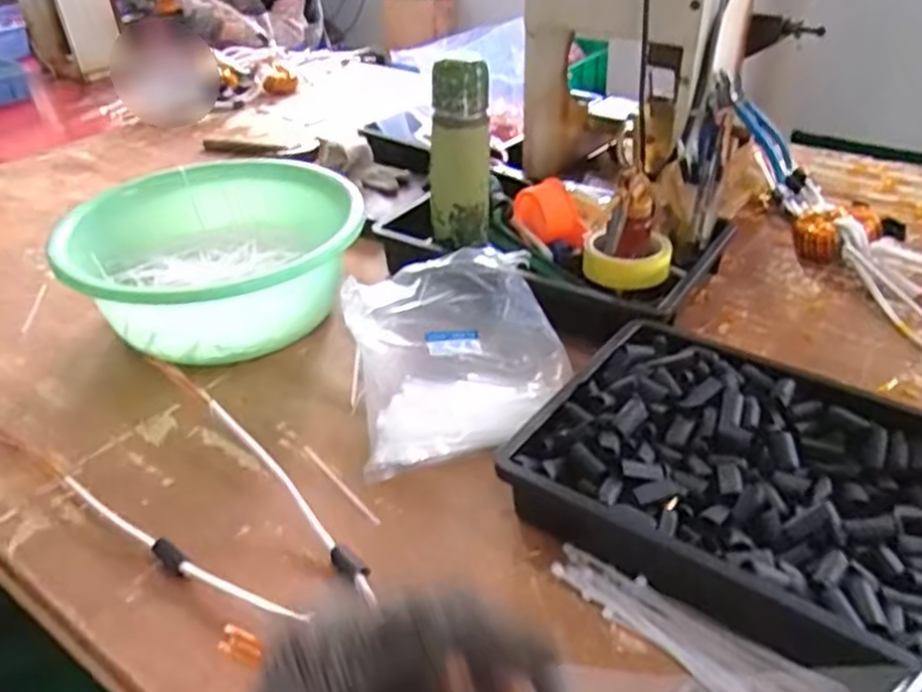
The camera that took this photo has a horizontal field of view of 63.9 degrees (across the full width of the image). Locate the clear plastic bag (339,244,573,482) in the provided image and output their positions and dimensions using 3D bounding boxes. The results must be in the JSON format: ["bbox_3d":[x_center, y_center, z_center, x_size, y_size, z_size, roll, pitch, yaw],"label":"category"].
[{"bbox_3d":[-0.004,0.003,0.704,0.199,0.078,0.223,-9,35,-9],"label":"clear plastic bag"}]

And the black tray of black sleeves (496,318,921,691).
[{"bbox_3d":[0.239,0.114,0.545,0.362,0.066,0.248,22,42,31],"label":"black tray of black sleeves"}]

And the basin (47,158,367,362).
[{"bbox_3d":[-0.259,-0.095,0.818,0.308,0.121,0.302,-2,35,1],"label":"basin"}]

